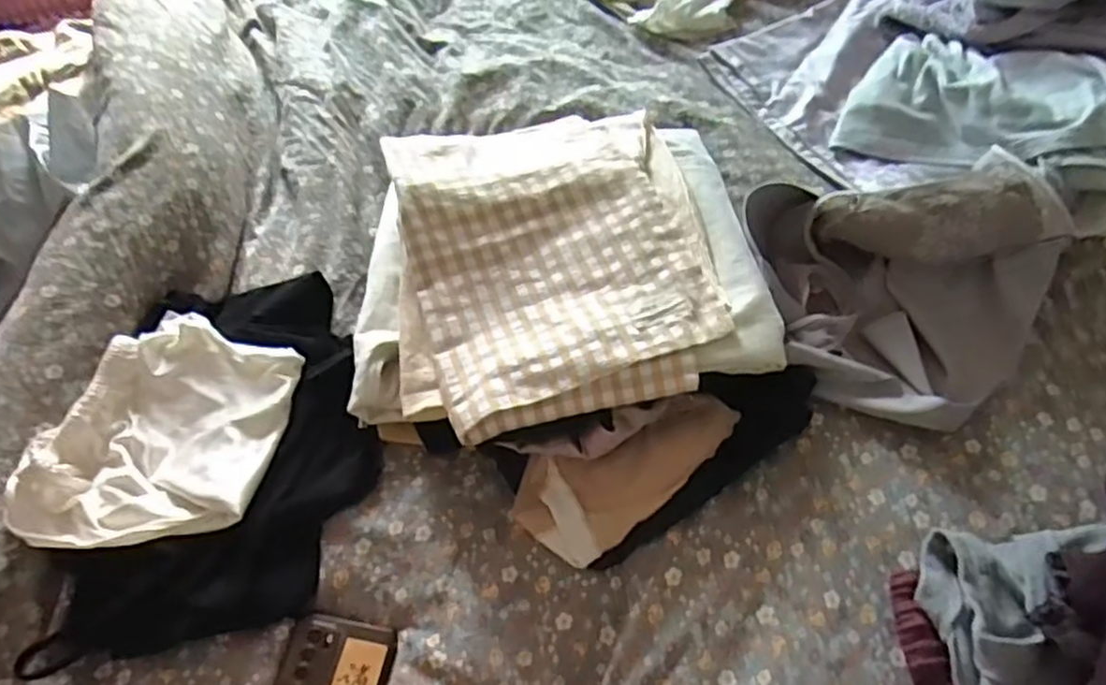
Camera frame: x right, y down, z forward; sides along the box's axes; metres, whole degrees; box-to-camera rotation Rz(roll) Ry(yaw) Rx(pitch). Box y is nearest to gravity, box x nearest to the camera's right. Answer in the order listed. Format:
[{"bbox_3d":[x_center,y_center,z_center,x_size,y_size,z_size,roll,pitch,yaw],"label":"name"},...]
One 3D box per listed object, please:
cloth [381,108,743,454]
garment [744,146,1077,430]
[{"bbox_3d":[-0.006,-0.085,0.618,0.254,0.043,0.329,-11,55,-3],"label":"cloth"},{"bbox_3d":[0.301,-0.060,0.597,0.251,0.093,0.226,-21,56,-10],"label":"garment"}]

